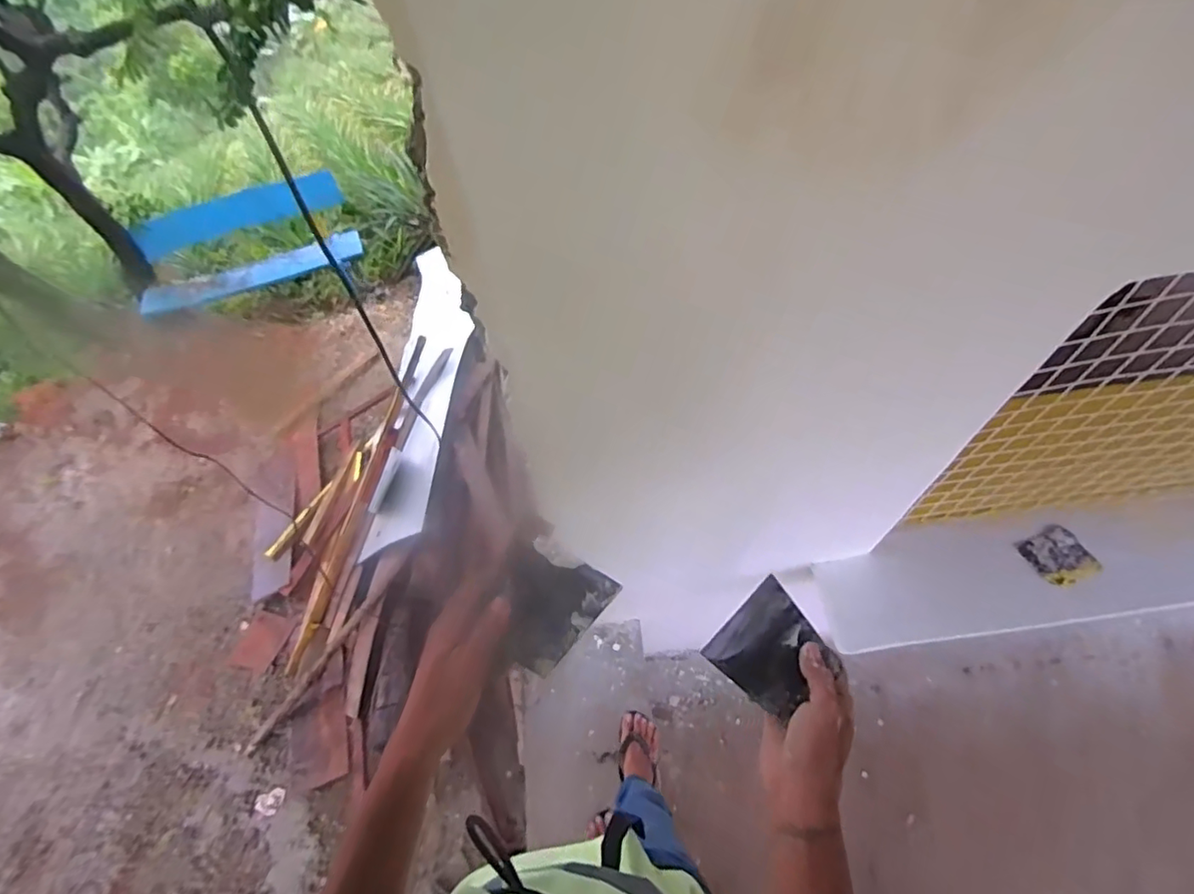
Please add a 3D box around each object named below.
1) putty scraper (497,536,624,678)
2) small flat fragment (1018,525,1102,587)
[{"bbox_3d":[-0.045,0.128,0.456,0.088,0.010,0.094,34,81,-5],"label":"putty scraper"},{"bbox_3d":[1.069,0.253,1.298,0.128,0.029,0.121,-22,59,-9],"label":"small flat fragment"}]

